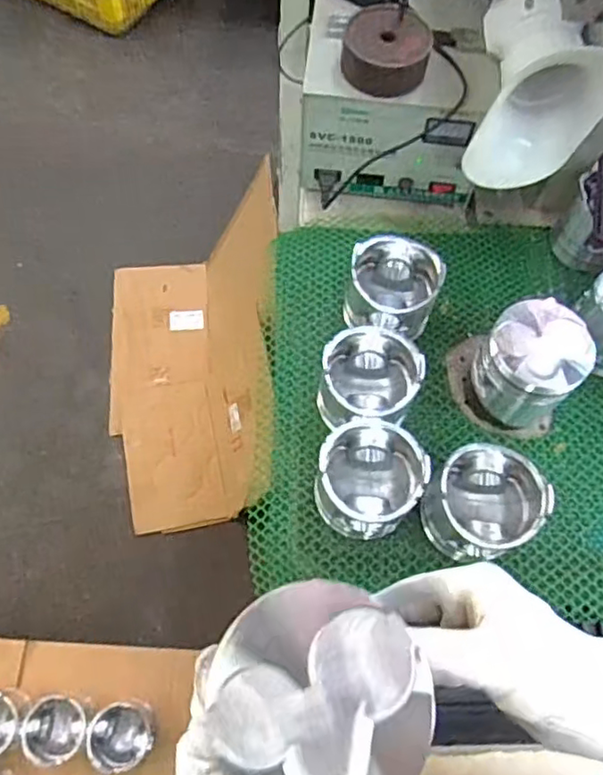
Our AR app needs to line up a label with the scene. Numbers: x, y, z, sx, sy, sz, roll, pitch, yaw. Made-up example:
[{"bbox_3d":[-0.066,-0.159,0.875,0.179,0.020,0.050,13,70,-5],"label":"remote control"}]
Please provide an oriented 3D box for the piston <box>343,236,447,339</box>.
[{"bbox_3d":[0.094,-0.097,0.650,0.090,0.085,0.086,1,65,-3],"label":"piston"}]

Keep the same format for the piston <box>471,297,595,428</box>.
[{"bbox_3d":[0.214,-0.018,0.600,0.083,0.118,0.086,1,65,-3],"label":"piston"}]

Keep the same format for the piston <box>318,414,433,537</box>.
[{"bbox_3d":[0.059,0.085,0.565,0.090,0.087,0.096,32,67,11],"label":"piston"}]

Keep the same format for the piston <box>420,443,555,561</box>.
[{"bbox_3d":[0.159,0.104,0.562,0.089,0.087,0.089,1,65,-3],"label":"piston"}]

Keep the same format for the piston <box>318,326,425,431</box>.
[{"bbox_3d":[0.064,-0.003,0.605,0.089,0.086,0.087,1,65,-3],"label":"piston"}]

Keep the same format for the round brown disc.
[{"bbox_3d":[0.087,-0.342,0.638,0.084,0.036,0.088,1,65,-3],"label":"round brown disc"}]

